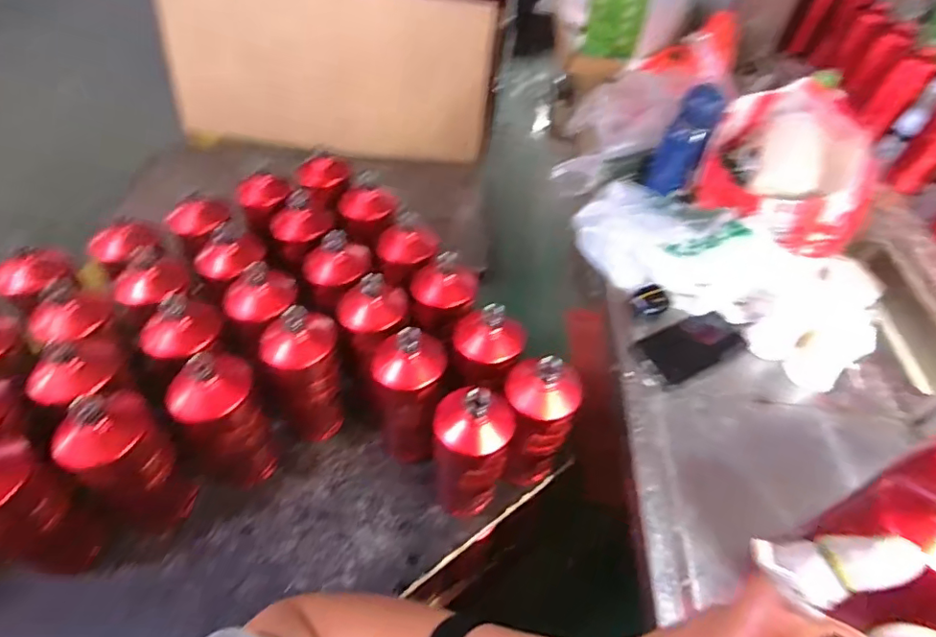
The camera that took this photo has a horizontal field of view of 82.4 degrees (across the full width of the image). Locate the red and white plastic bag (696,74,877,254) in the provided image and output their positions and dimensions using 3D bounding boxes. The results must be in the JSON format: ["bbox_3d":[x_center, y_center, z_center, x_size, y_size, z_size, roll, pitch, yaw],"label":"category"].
[{"bbox_3d":[0.484,-0.231,0.808,0.227,0.127,0.263,25,52,17],"label":"red and white plastic bag"}]

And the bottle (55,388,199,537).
[{"bbox_3d":[-0.350,0.156,0.564,0.080,0.183,0.086,23,52,15],"label":"bottle"}]

